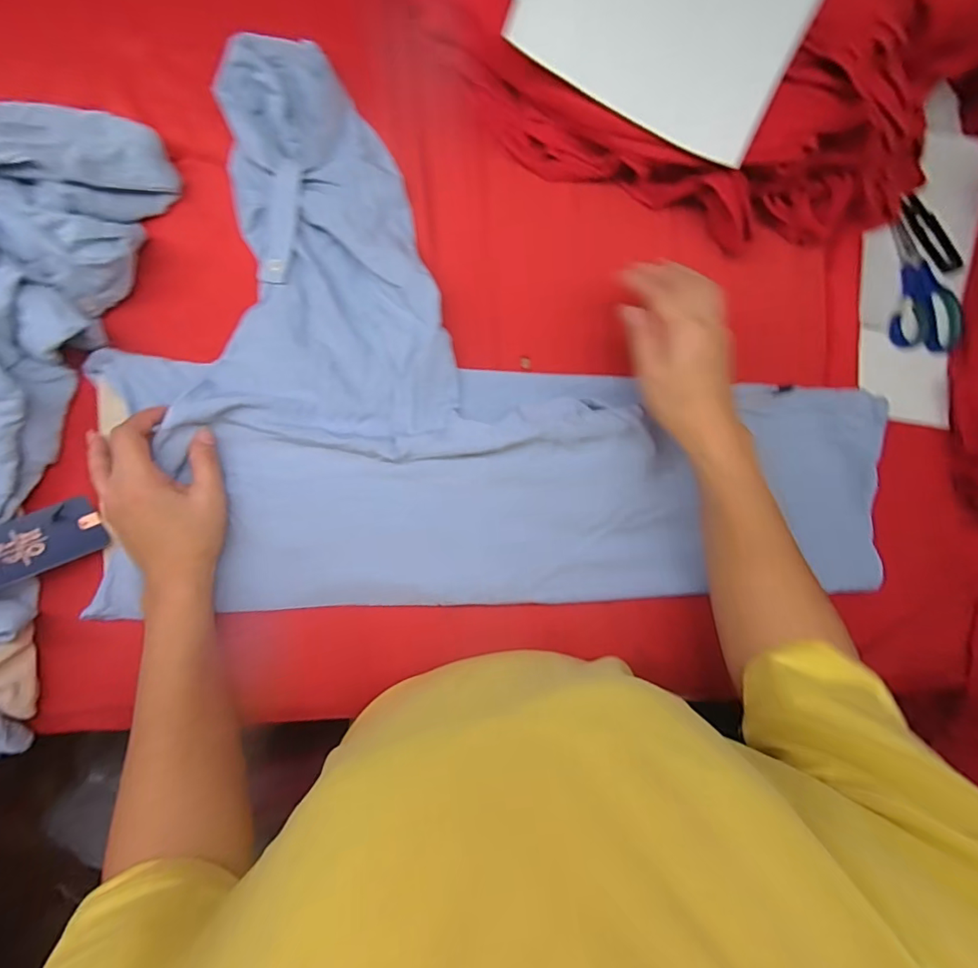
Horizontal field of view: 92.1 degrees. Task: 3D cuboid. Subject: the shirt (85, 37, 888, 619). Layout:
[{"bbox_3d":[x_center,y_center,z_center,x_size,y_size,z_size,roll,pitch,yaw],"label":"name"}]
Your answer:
[{"bbox_3d":[0.041,-0.110,0.414,0.653,0.043,0.425,1,86,-9],"label":"shirt"}]

